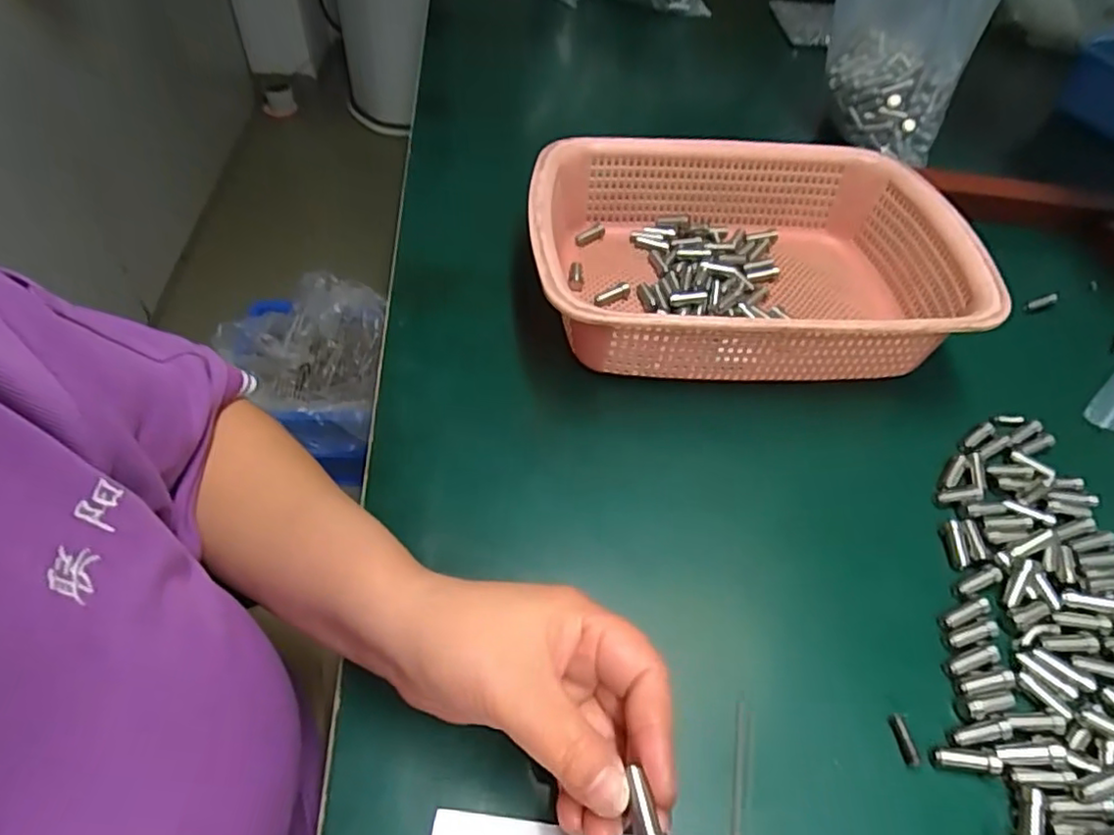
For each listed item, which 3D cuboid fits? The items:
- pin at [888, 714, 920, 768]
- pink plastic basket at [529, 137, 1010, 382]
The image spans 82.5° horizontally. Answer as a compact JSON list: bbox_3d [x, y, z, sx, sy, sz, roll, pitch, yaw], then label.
[{"bbox_3d":[0.159,0.148,0.291,0.006,0.004,0.021,-6,50,-9],"label":"pin"},{"bbox_3d":[0.128,-0.111,0.459,0.286,0.082,0.206,0,49,-5],"label":"pink plastic basket"}]

